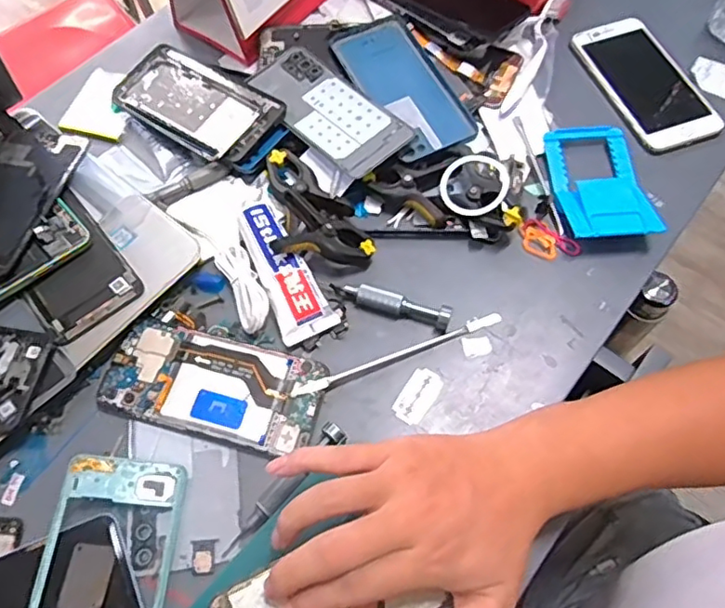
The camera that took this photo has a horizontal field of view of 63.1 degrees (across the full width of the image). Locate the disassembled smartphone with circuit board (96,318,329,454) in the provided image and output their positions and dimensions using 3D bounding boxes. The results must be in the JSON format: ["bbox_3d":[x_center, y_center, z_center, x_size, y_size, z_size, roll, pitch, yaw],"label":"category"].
[{"bbox_3d":[-0.107,0.058,0.424,0.153,0.011,0.072,15,66,3],"label":"disassembled smartphone with circuit board"}]

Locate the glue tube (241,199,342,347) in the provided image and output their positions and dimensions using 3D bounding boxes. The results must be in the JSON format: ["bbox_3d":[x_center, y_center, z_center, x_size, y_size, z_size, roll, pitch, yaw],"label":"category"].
[{"bbox_3d":[-0.064,-0.028,0.452,0.041,0.022,0.117,-28,70,-15],"label":"glue tube"}]

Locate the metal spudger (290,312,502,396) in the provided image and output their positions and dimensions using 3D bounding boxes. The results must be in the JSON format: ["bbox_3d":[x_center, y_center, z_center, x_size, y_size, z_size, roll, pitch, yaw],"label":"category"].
[{"bbox_3d":[0.028,0.037,0.435,0.164,0.008,0.009,-20,69,-12],"label":"metal spudger"}]

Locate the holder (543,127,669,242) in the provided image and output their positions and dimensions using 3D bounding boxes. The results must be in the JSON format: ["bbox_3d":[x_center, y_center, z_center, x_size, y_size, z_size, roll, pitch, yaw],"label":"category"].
[{"bbox_3d":[0.197,-0.104,0.490,0.068,0.026,0.120,-2,66,-4],"label":"holder"}]

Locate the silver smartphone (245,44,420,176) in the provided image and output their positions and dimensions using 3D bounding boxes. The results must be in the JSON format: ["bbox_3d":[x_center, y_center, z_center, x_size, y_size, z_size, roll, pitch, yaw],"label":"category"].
[{"bbox_3d":[-0.031,-0.173,0.515,0.076,0.006,0.155,-41,68,-17],"label":"silver smartphone"}]

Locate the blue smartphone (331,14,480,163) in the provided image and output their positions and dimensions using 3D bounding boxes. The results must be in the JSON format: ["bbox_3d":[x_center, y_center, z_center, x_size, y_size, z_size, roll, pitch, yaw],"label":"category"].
[{"bbox_3d":[0.035,-0.198,0.533,0.073,0.008,0.164,-25,67,-6],"label":"blue smartphone"}]

